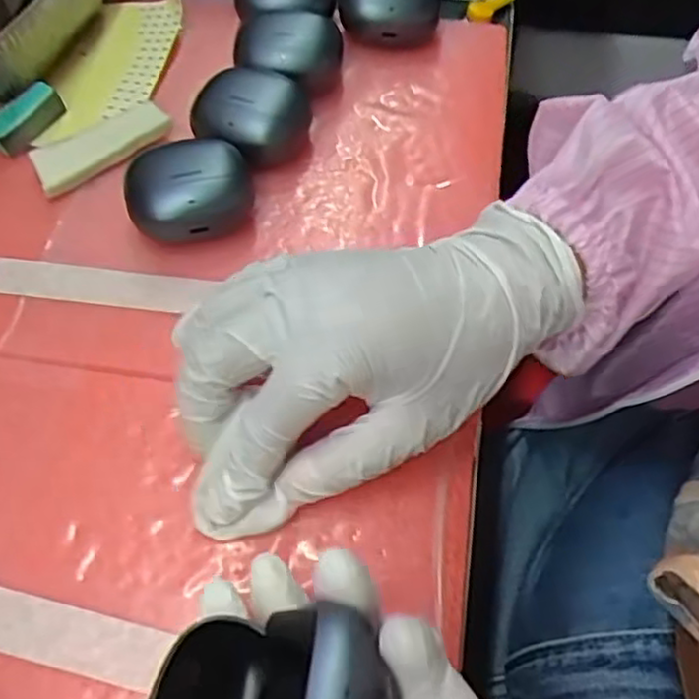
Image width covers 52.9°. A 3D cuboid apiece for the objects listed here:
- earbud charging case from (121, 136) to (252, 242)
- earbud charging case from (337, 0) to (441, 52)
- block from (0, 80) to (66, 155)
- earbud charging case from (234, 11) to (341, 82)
[{"bbox_3d":[-0.073,-0.071,0.320,0.054,0.030,0.043,-17,60,-11],"label":"earbud charging case"},{"bbox_3d":[0.023,-0.190,0.395,0.053,0.037,0.034,-11,59,-8],"label":"earbud charging case"},{"bbox_3d":[-0.161,-0.115,0.347,0.015,0.015,0.040,28,62,15],"label":"block"},{"bbox_3d":[-0.033,-0.156,0.373,0.054,0.029,0.045,1,58,0],"label":"earbud charging case"}]

